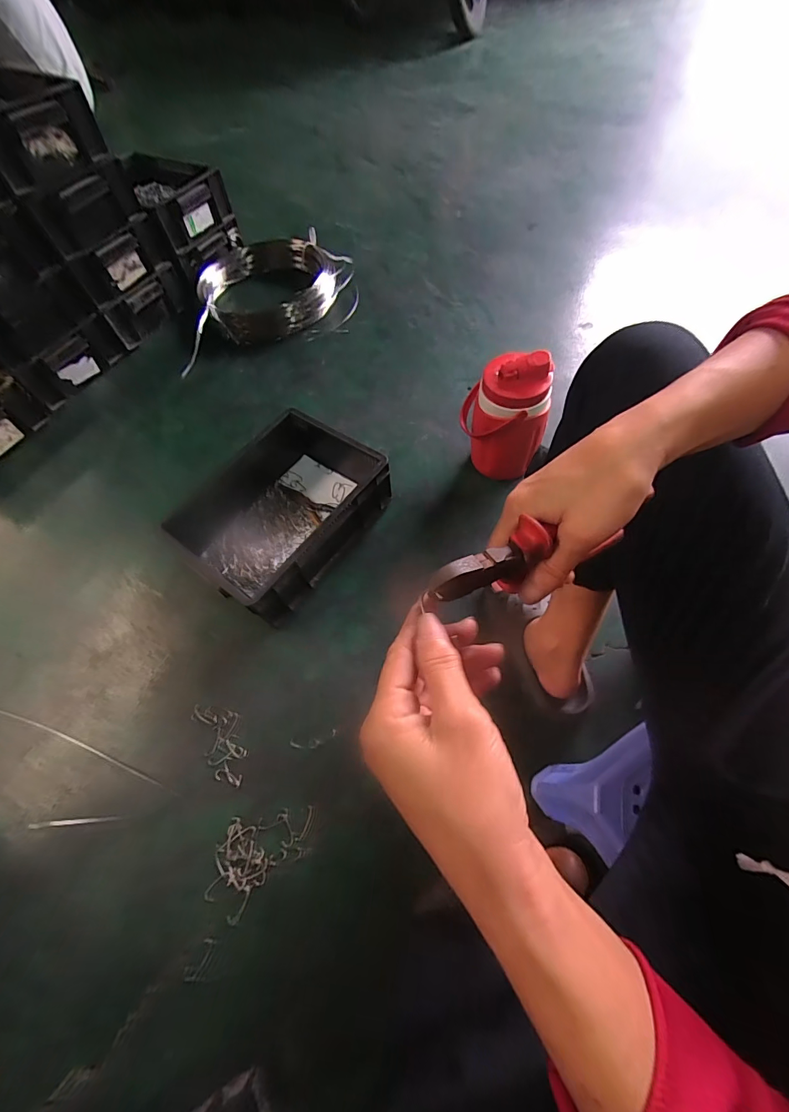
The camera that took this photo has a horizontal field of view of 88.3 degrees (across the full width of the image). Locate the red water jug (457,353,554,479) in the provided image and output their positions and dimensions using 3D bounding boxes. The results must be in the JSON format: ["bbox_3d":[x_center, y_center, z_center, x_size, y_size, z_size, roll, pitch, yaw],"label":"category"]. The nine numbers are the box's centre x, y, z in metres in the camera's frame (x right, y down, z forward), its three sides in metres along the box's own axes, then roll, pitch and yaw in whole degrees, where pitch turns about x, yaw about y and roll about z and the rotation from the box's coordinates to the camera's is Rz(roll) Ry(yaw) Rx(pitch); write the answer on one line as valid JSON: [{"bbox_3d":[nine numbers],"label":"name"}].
[{"bbox_3d":[0.190,-0.232,0.726,0.133,0.235,0.102,2,62,6],"label":"red water jug"}]

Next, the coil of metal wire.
[{"bbox_3d":[-0.335,-0.729,1.131,0.446,0.071,0.481,-7,61,1],"label":"coil of metal wire"}]

